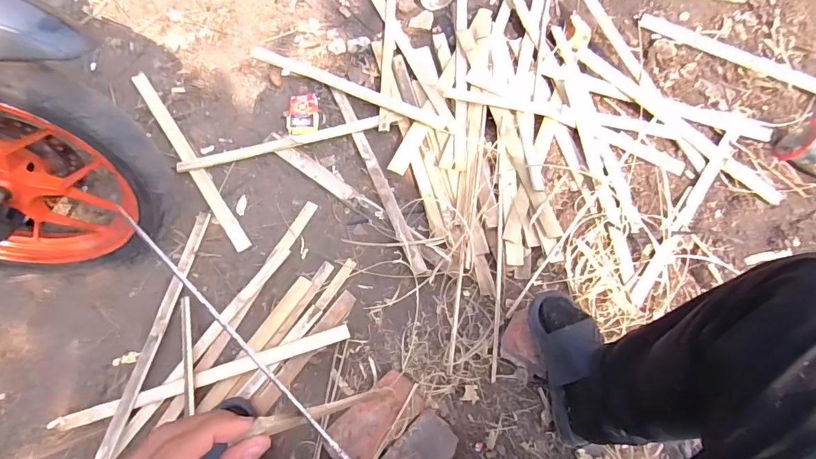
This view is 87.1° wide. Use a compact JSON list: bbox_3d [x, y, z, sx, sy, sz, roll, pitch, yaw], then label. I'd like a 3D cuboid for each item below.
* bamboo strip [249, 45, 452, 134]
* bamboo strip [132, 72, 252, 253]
[{"bbox_3d":[-0.140,-0.329,1.002,0.539,0.015,0.037,26,68,16],"label":"bamboo strip"},{"bbox_3d":[-0.491,-0.165,0.953,0.032,0.012,0.530,-34,71,-12],"label":"bamboo strip"}]

